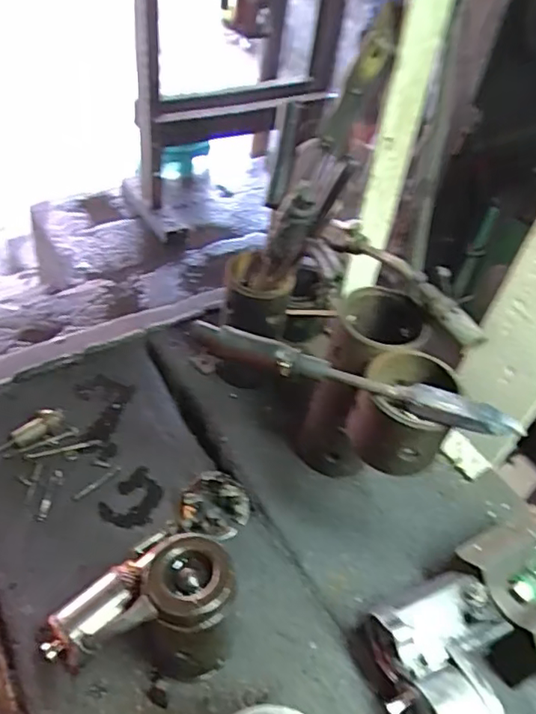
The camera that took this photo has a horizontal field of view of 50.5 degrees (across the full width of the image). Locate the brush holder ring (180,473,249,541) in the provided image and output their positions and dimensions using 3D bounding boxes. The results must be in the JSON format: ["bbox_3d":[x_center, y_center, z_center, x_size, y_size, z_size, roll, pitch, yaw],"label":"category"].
[{"bbox_3d":[-0.062,0.167,0.643,0.081,0.034,0.074,11,47,4],"label":"brush holder ring"}]

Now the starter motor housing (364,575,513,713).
[{"bbox_3d":[0.160,0.283,0.508,0.113,0.086,0.143,-13,49,-17],"label":"starter motor housing"}]

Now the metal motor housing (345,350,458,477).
[{"bbox_3d":[0.122,0.049,0.521,0.086,0.087,0.093,4,46,-5],"label":"metal motor housing"}]

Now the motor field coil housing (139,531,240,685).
[{"bbox_3d":[-0.070,0.227,0.515,0.076,0.127,0.089,11,47,5],"label":"motor field coil housing"}]

